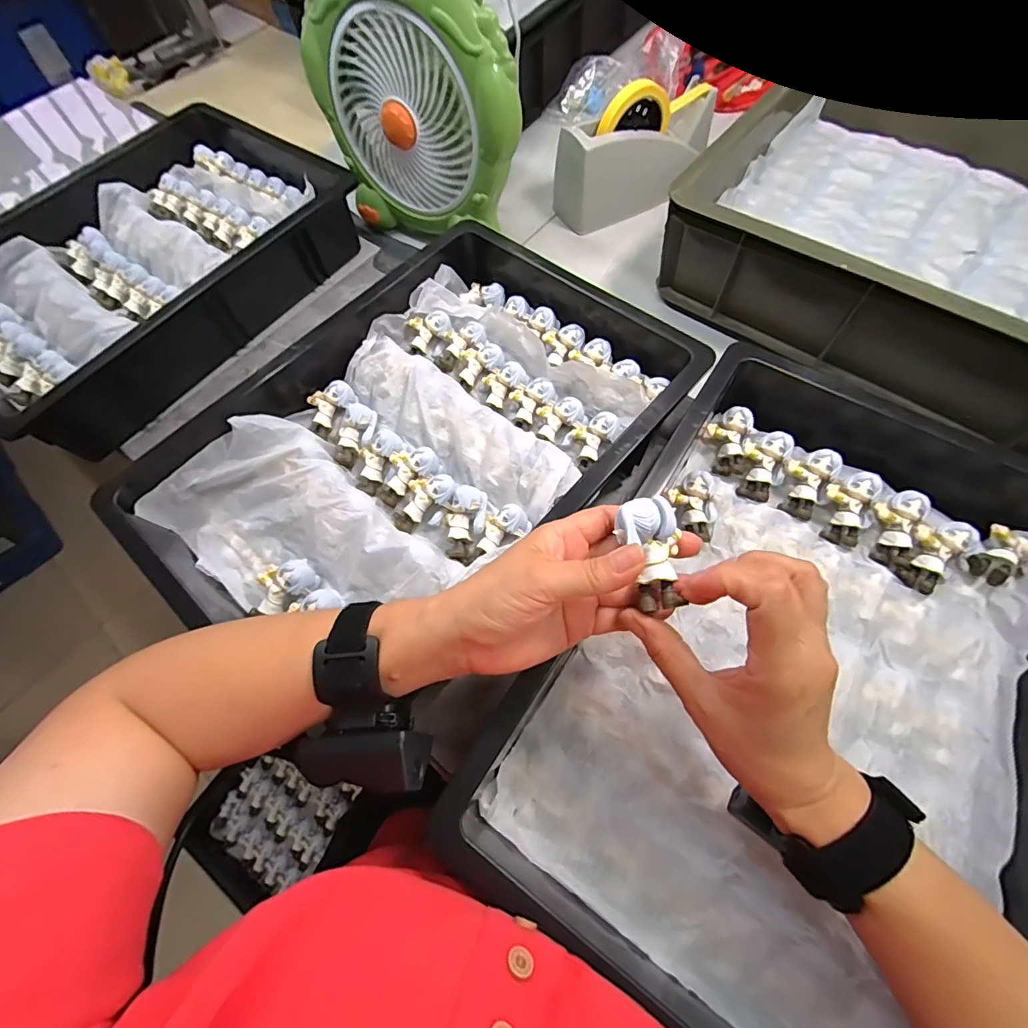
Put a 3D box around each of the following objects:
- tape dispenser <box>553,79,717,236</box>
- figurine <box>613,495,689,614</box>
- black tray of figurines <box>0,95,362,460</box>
[{"bbox_3d":[0.156,-0.439,0.572,0.200,0.110,0.056,-20,66,-5],"label":"tape dispenser"},{"bbox_3d":[0.074,0.022,0.254,0.037,0.024,0.057,5,68,5],"label":"figurine"},{"bbox_3d":[-0.453,-0.311,0.566,0.372,0.088,0.442,34,72,17],"label":"black tray of figurines"}]

